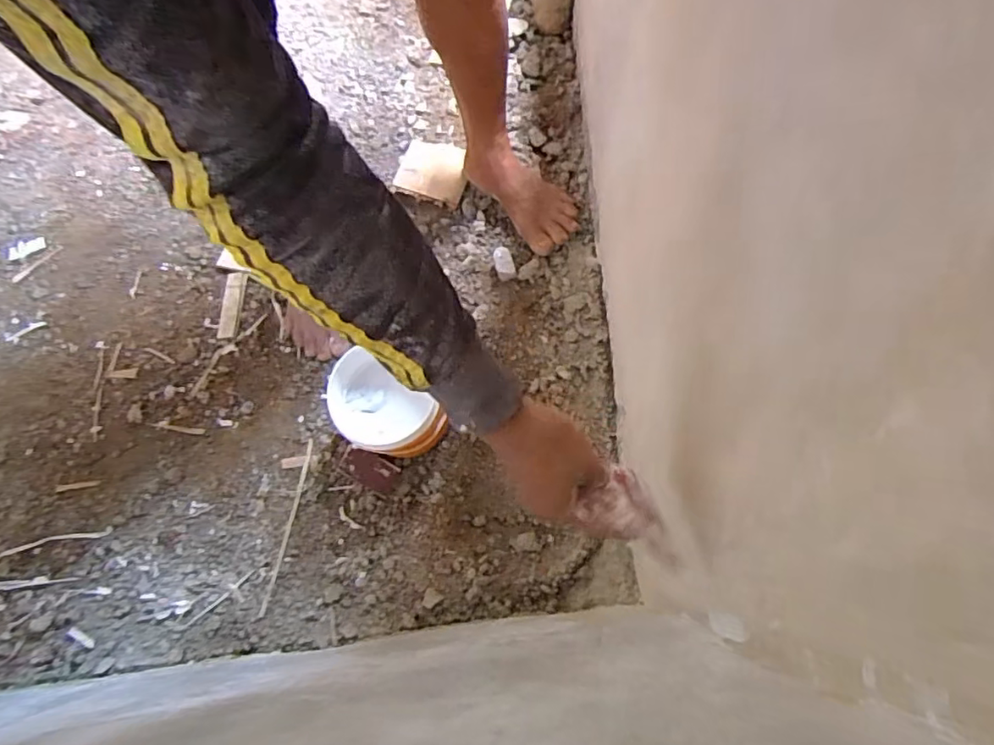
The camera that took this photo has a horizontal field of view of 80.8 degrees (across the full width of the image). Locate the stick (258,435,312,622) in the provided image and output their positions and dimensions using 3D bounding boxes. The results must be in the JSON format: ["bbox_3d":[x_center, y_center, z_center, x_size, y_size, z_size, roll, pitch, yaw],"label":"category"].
[{"bbox_3d":[-0.318,0.232,0.892,0.011,0.008,0.262,8,73,4],"label":"stick"}]

